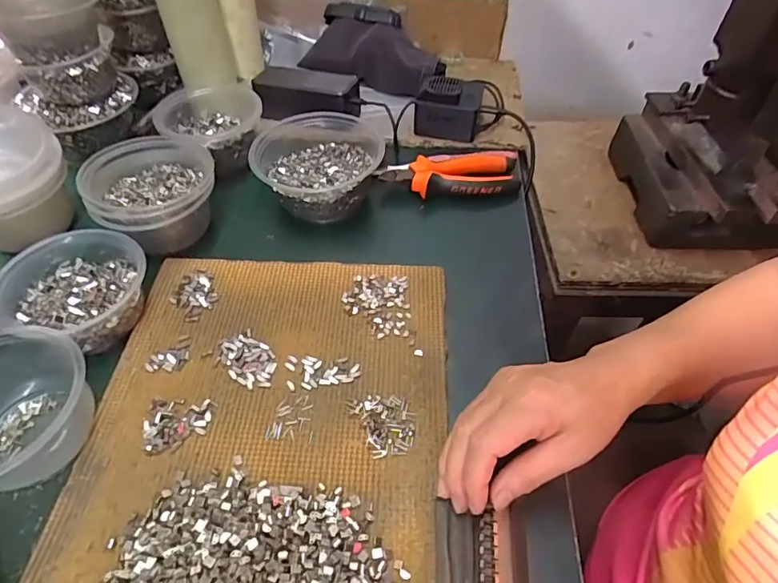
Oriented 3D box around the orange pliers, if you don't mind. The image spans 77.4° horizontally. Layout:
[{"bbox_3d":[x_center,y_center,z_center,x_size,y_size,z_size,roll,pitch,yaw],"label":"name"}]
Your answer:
[{"bbox_3d":[0.068,-0.132,0.550,0.150,0.026,0.072,-6,50,-7],"label":"orange pliers"}]

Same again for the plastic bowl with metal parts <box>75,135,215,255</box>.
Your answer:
[{"bbox_3d":[-0.230,-0.096,0.482,0.113,0.072,0.110,-1,52,2],"label":"plastic bowl with metal parts"}]

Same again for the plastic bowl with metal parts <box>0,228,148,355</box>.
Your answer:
[{"bbox_3d":[-0.269,0.000,0.417,0.113,0.052,0.103,5,50,6],"label":"plastic bowl with metal parts"}]

